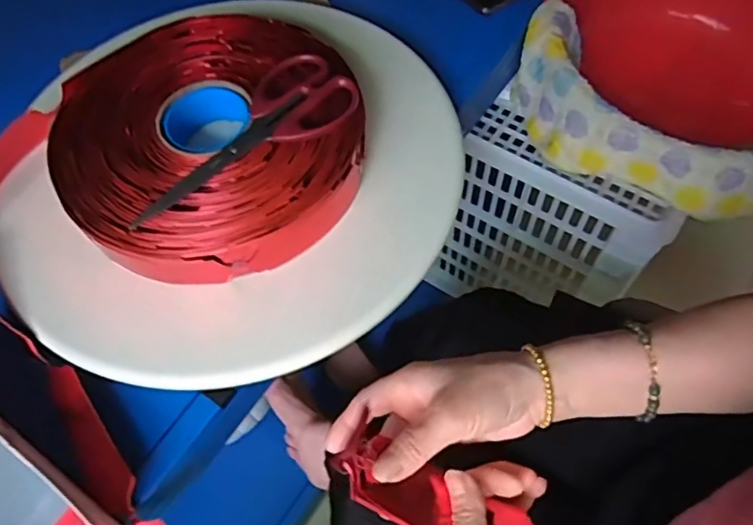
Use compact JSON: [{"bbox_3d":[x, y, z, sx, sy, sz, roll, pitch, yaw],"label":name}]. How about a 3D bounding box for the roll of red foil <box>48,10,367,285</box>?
[{"bbox_3d":[-0.138,-0.109,0.479,0.239,0.053,0.257,-1,62,2],"label":"roll of red foil"}]

